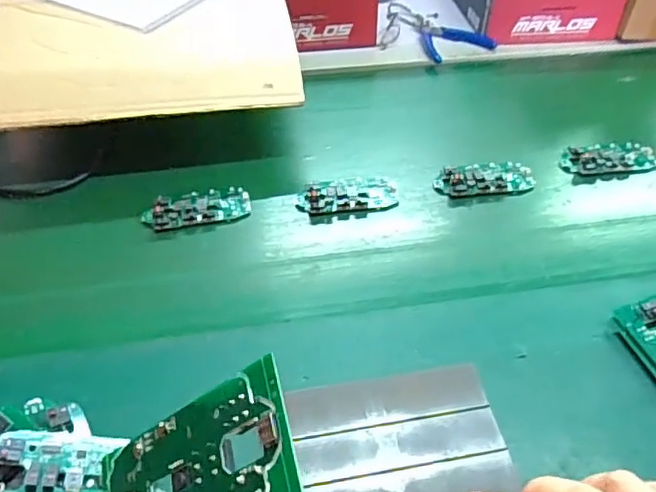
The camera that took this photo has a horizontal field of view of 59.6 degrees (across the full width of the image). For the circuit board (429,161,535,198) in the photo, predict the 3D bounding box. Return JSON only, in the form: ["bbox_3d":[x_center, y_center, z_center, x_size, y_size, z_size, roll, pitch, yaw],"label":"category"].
[{"bbox_3d":[0.158,-0.066,0.578,0.097,0.018,0.041,-11,46,-11],"label":"circuit board"}]

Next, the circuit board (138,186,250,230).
[{"bbox_3d":[-0.125,-0.038,0.545,0.098,0.013,0.044,-9,45,-9],"label":"circuit board"}]

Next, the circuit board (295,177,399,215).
[{"bbox_3d":[0.018,-0.050,0.563,0.098,0.016,0.049,-5,45,-5],"label":"circuit board"}]

